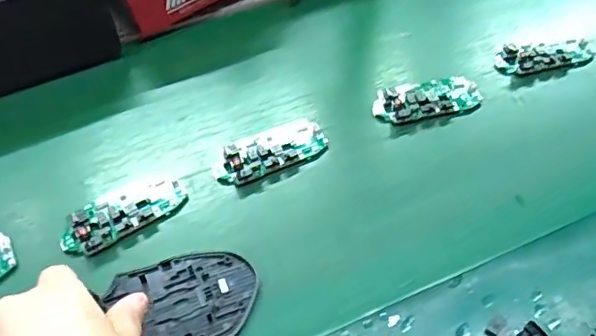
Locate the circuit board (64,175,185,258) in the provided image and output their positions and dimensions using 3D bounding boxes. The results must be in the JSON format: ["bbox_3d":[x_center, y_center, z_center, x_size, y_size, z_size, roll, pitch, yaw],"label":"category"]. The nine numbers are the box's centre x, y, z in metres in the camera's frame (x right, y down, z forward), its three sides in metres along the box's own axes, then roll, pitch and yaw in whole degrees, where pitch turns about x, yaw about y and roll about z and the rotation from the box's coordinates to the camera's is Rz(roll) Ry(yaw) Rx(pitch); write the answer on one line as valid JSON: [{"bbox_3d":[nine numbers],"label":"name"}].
[{"bbox_3d":[-0.135,0.031,0.435,0.096,0.015,0.043,-32,53,-26],"label":"circuit board"}]

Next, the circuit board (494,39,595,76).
[{"bbox_3d":[0.247,-0.112,0.563,0.100,0.016,0.042,-9,46,-7],"label":"circuit board"}]

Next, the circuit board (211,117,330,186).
[{"bbox_3d":[-0.023,-0.013,0.479,0.099,0.018,0.045,-24,50,-20],"label":"circuit board"}]

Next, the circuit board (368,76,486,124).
[{"bbox_3d":[0.118,-0.062,0.518,0.096,0.013,0.045,-14,47,-12],"label":"circuit board"}]

